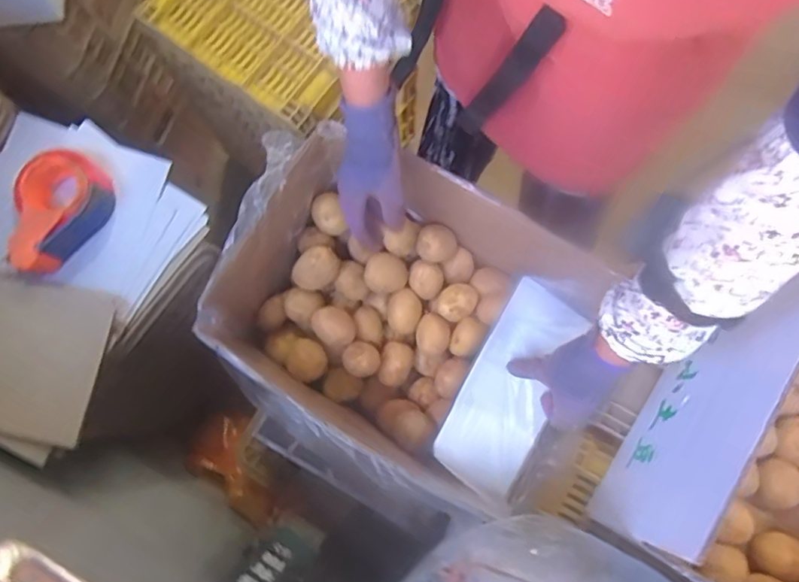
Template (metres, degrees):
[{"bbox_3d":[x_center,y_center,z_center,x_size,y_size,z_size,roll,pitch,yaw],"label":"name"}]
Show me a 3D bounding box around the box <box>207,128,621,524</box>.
[{"bbox_3d":[0.016,0.030,0.661,0.426,0.170,0.309,26,80,6],"label":"box"}]

